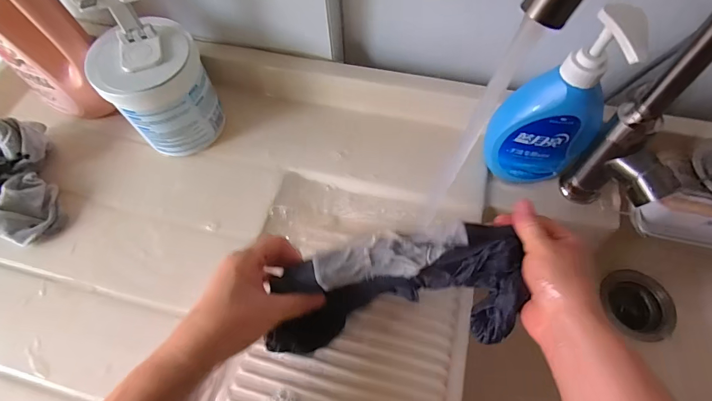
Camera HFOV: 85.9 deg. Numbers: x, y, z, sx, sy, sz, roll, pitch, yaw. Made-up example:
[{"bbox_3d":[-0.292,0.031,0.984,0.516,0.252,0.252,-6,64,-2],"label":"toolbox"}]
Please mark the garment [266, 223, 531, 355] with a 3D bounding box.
[{"bbox_3d":[0.030,0.088,0.352,0.235,0.072,0.094,-13,62,5],"label":"garment"}]

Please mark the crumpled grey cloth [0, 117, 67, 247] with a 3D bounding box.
[{"bbox_3d":[-0.407,-0.028,0.448,0.145,0.076,0.126,26,66,15],"label":"crumpled grey cloth"}]

